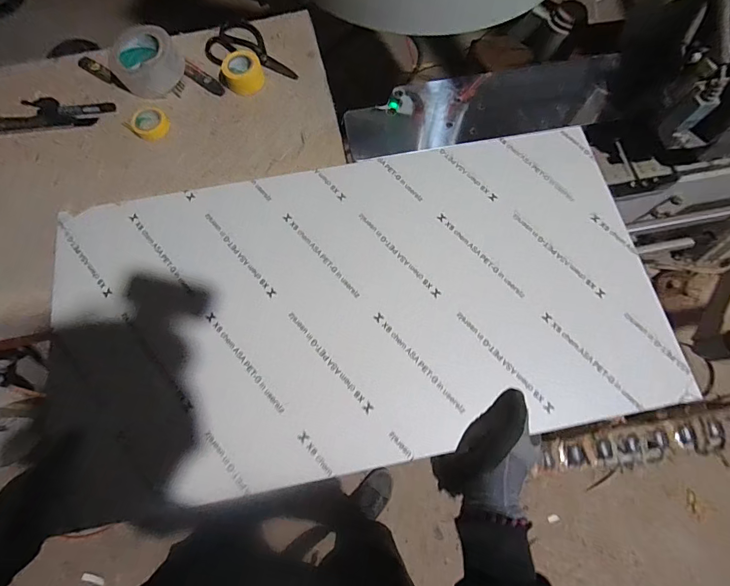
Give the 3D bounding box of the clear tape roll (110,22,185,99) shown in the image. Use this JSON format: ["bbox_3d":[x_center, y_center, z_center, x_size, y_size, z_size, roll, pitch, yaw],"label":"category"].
[{"bbox_3d":[-0.384,-0.411,0.676,0.116,0.052,0.108,1,71,-2],"label":"clear tape roll"}]

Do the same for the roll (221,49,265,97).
[{"bbox_3d":[-0.214,-0.391,0.675,0.062,0.041,0.064,1,71,-2],"label":"roll"}]

